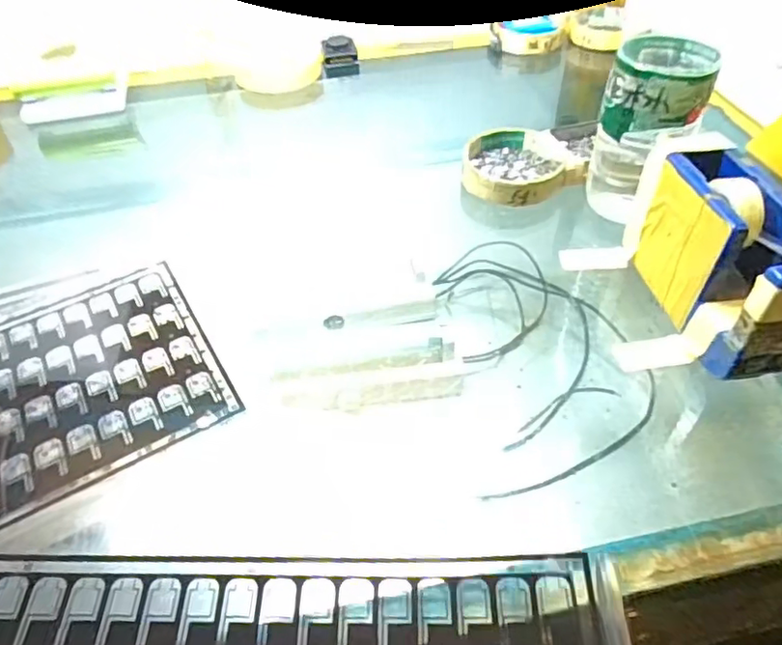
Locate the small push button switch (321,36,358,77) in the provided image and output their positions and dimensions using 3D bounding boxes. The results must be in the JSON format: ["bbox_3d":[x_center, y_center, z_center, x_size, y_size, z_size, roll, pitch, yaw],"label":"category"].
[{"bbox_3d":[-0.058,-0.308,0.662,0.039,0.034,0.048,-4,46,-1],"label":"small push button switch"}]

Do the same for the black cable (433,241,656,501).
[{"bbox_3d":[0.147,0.025,0.564,0.169,0.018,0.267,-11,56,3],"label":"black cable"}]

